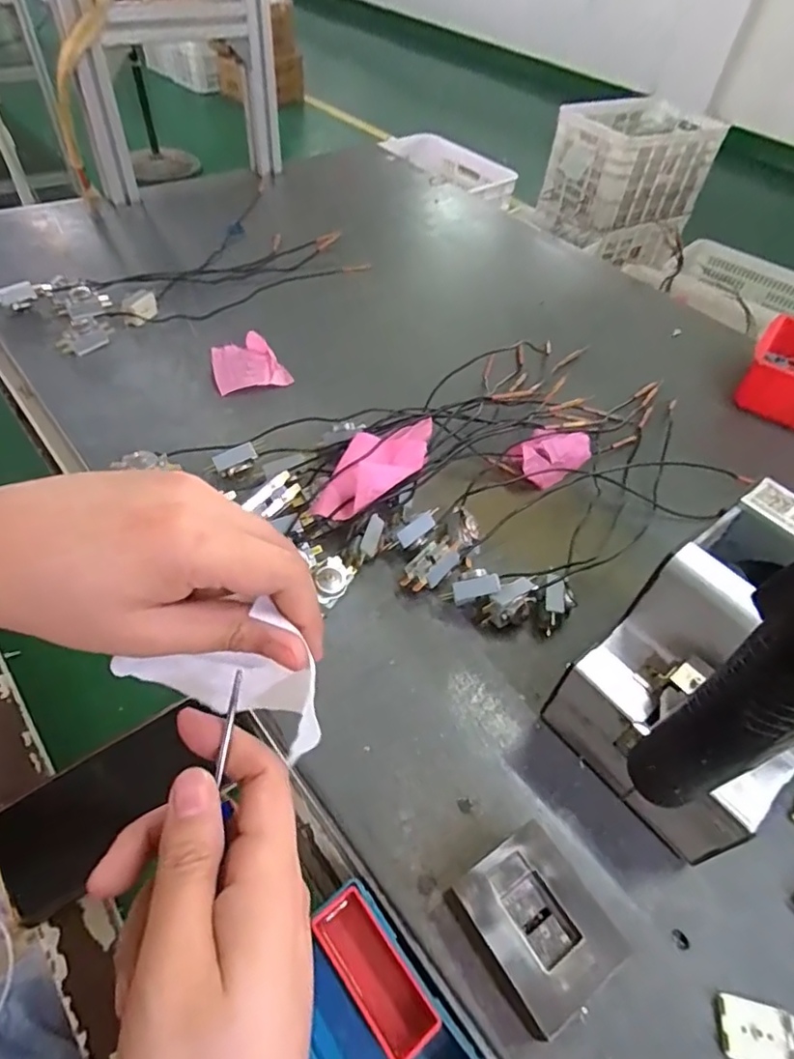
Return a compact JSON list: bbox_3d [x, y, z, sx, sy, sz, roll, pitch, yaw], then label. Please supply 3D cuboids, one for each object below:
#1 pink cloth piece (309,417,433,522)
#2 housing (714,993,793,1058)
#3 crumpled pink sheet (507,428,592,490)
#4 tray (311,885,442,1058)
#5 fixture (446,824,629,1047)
[{"bbox_3d":[-0.014,-0.056,0.513,0.060,0.024,0.132,28,54,17],"label":"pink cloth piece"},{"bbox_3d":[0.196,0.273,0.313,0.042,0.004,0.028,12,52,6],"label":"housing"},{"bbox_3d":[0.156,-0.077,0.572,0.083,0.013,0.052,-33,85,-20],"label":"crumpled pink sheet"},{"bbox_3d":[-0.014,0.252,0.328,0.032,0.014,0.082,-30,60,-25],"label":"tray"},{"bbox_3d":[0.078,0.224,0.330,0.070,0.028,0.079,-27,59,-23],"label":"fixture"}]

